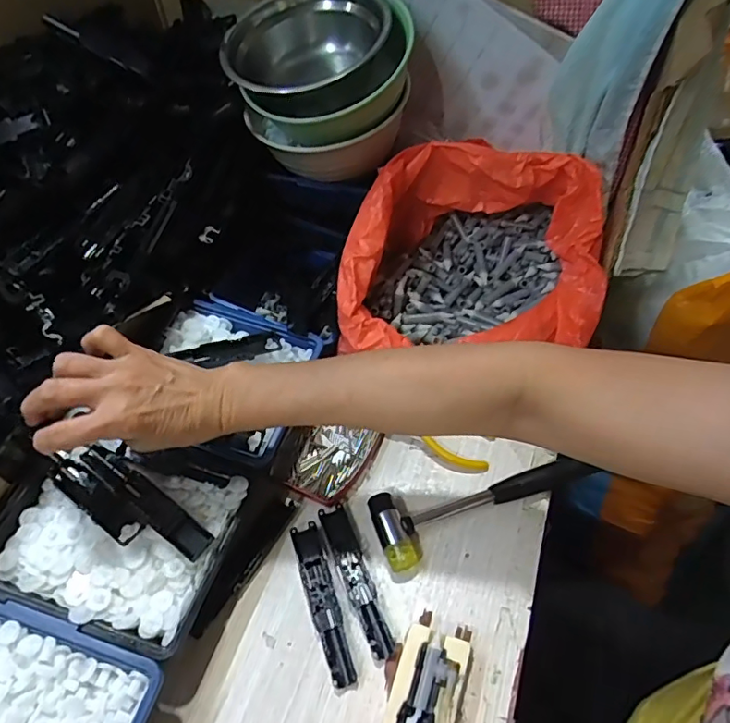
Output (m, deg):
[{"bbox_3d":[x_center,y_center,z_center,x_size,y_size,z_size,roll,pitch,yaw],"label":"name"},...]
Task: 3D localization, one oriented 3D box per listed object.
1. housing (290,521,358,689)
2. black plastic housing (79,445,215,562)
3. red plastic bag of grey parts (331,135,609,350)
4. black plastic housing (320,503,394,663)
[{"bbox_3d":[-0.033,0.185,0.416,0.022,0.005,0.119,-16,53,-9],"label":"housing"},{"bbox_3d":[-0.162,0.103,0.400,0.114,0.011,0.023,37,61,8],"label":"black plastic housing"},{"bbox_3d":[0.100,-0.105,0.521,0.246,0.128,0.186,-2,52,2],"label":"red plastic bag of grey parts"},{"bbox_3d":[-0.006,0.171,0.427,0.022,0.005,0.119,-19,54,-11],"label":"black plastic housing"}]

